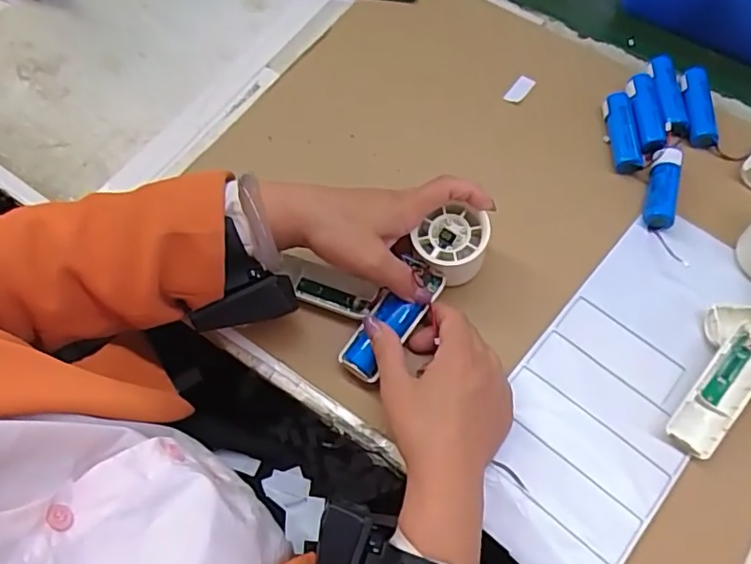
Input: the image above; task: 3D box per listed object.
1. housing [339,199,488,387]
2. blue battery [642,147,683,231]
[{"bbox_3d":[0.029,0.007,0.447,0.048,0.043,0.146,38,89,17],"label":"housing"},{"bbox_3d":[0.237,-0.077,0.489,0.023,0.022,0.067,14,65,7],"label":"blue battery"}]

